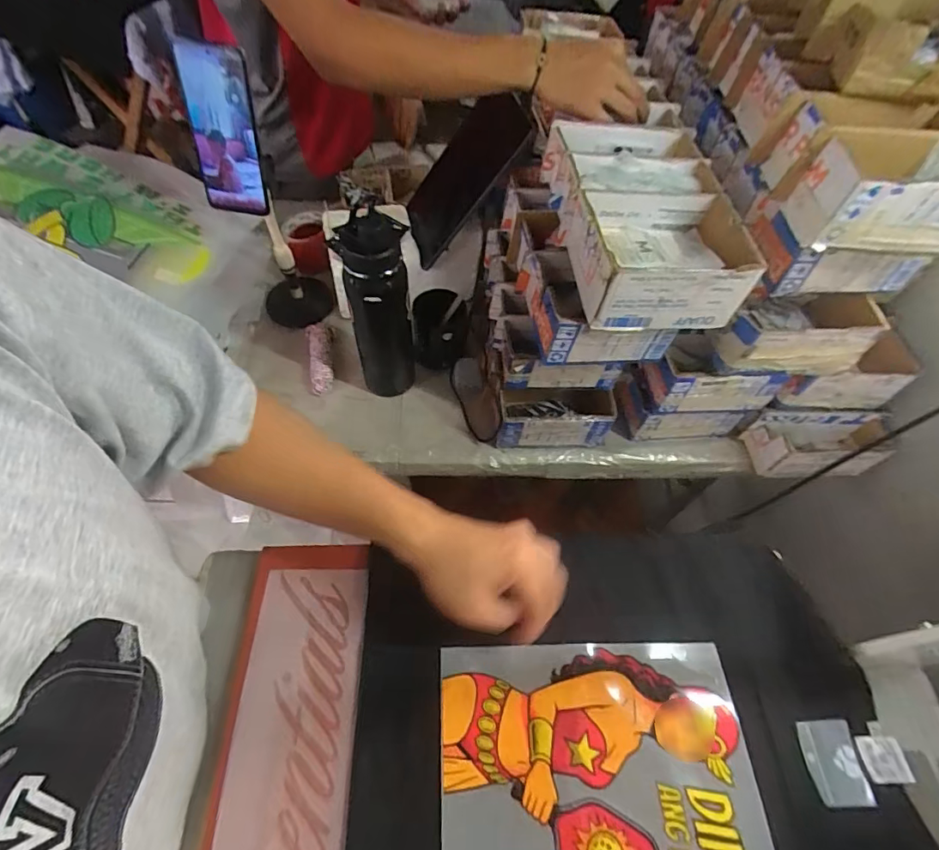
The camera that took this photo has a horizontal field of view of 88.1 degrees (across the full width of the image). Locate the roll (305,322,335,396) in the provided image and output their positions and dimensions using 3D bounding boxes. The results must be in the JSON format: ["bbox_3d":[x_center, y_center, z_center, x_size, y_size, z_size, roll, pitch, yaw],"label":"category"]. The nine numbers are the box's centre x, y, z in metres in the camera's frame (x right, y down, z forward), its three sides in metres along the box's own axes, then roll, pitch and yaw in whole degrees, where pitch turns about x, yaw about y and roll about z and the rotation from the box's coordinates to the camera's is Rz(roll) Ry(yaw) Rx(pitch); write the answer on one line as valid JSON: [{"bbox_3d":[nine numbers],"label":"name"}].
[{"bbox_3d":[-0.231,-0.109,0.750,0.041,0.035,0.142,-5,59,-10],"label":"roll"}]

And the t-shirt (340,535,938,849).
[{"bbox_3d":[0.130,0.290,0.392,0.447,0.048,0.391,-1,57,-2],"label":"t-shirt"}]

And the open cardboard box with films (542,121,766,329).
[{"bbox_3d":[0.191,-0.230,0.543,0.176,0.073,0.257,0,58,-6],"label":"open cardboard box with films"}]

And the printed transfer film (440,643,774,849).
[{"bbox_3d":[0.102,0.280,0.382,0.246,0.009,0.195,1,57,-4],"label":"printed transfer film"}]

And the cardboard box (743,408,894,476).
[{"bbox_3d":[0.494,0.026,0.683,0.176,0.078,0.068,1,58,-6],"label":"cardboard box"}]

